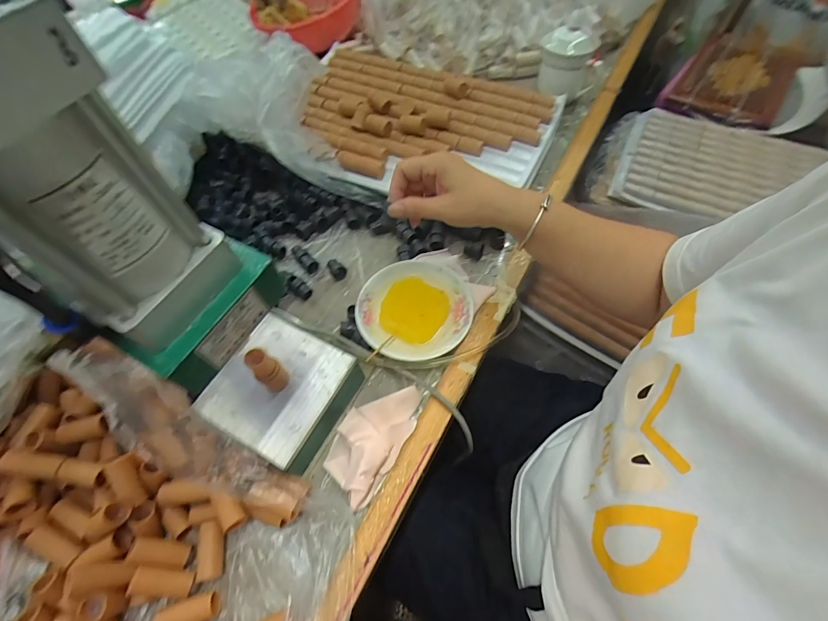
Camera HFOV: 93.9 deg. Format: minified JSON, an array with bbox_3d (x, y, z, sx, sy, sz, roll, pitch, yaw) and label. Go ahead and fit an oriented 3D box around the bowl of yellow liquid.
[{"bbox_3d":[0.002,0.001,0.463,0.136,0.029,0.125,-1,60,2],"label":"bowl of yellow liquid"}]

